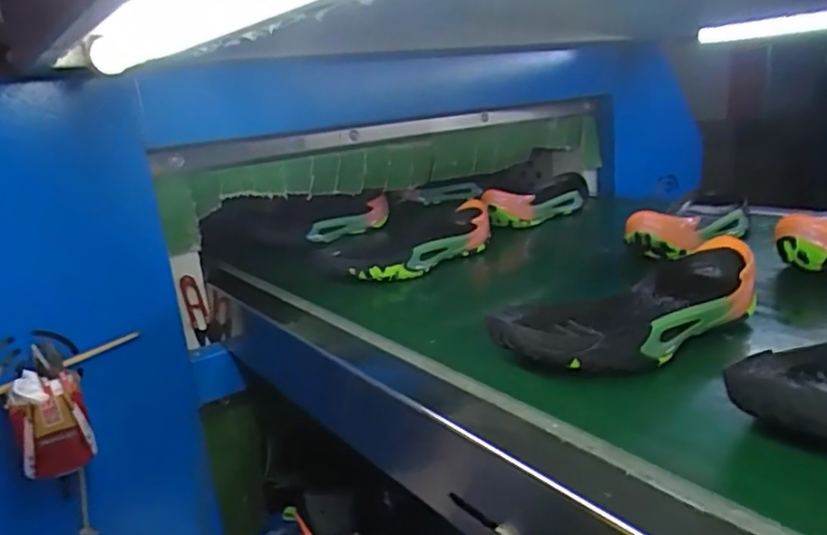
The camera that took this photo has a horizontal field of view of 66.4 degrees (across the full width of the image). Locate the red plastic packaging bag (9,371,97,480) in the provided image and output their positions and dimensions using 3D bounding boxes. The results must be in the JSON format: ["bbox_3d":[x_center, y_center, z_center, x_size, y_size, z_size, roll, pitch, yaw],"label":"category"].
[{"bbox_3d":[-0.360,0.157,0.628,0.064,0.091,0.043,-16,23,-30],"label":"red plastic packaging bag"}]

